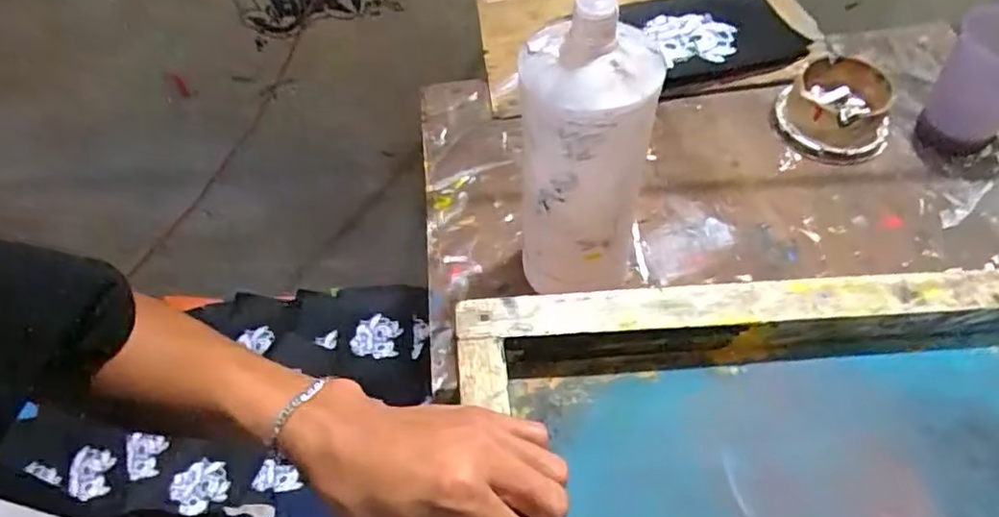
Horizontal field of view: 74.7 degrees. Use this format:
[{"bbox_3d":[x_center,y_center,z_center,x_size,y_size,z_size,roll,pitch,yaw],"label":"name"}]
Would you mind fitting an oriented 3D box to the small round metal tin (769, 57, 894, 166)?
[{"bbox_3d":[0.310,-0.138,0.605,0.093,0.045,0.099,-11,54,-5],"label":"small round metal tin"}]

